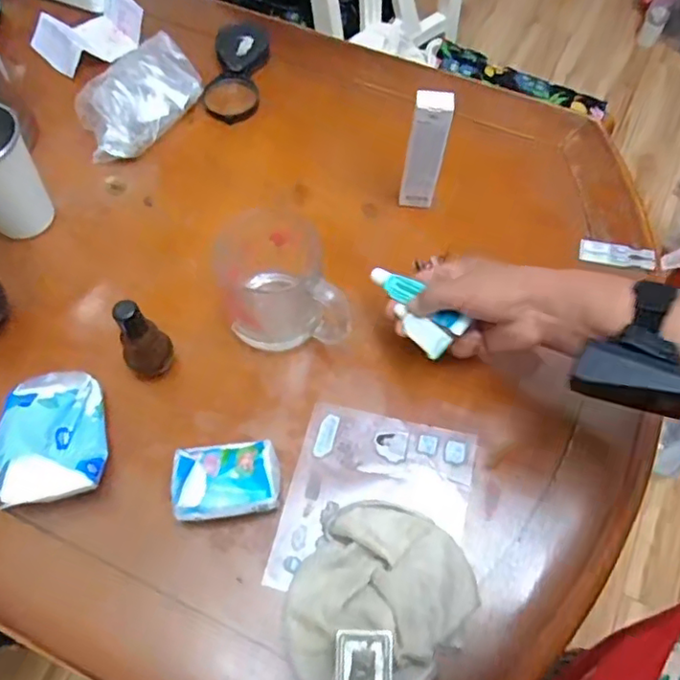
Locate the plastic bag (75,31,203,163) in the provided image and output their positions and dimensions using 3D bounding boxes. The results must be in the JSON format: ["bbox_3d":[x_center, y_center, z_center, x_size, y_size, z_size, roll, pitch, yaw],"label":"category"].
[{"bbox_3d":[-0.212,-0.261,0.626,0.082,0.054,0.156,33,66,14],"label":"plastic bag"}]

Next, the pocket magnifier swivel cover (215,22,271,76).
[{"bbox_3d":[-0.114,-0.339,0.689,0.059,0.013,0.078,-6,63,-5],"label":"pocket magnifier swivel cover"}]

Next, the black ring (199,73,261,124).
[{"bbox_3d":[-0.123,-0.273,0.664,0.065,0.007,0.067,1,62,-2],"label":"black ring"}]

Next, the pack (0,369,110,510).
[{"bbox_3d":[-0.227,0.078,0.469,0.080,0.031,0.106,-5,63,-5],"label":"pack"}]

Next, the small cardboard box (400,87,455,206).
[{"bbox_3d":[0.079,-0.172,0.553,0.033,0.133,0.016,10,63,3],"label":"small cardboard box"}]

